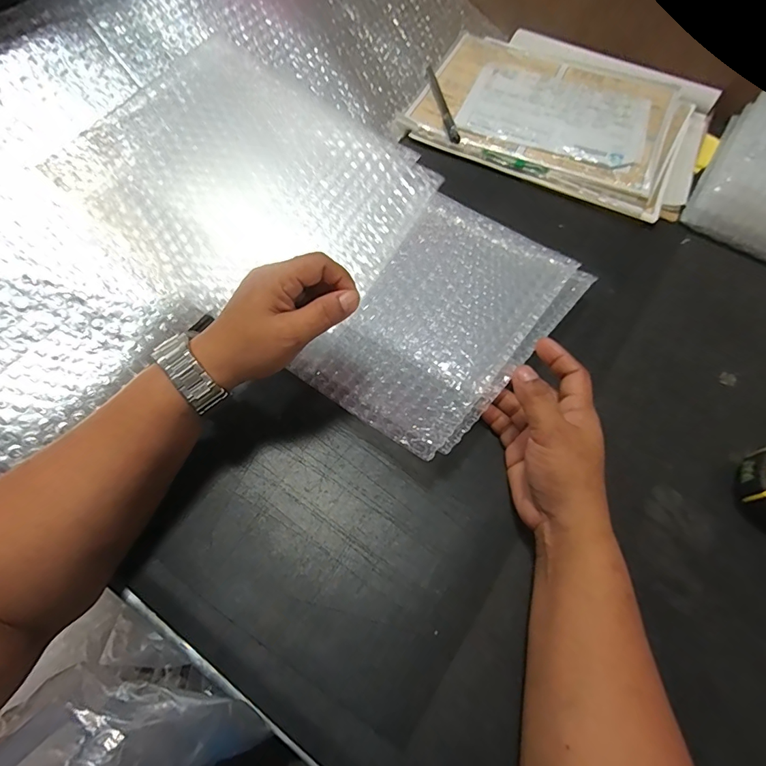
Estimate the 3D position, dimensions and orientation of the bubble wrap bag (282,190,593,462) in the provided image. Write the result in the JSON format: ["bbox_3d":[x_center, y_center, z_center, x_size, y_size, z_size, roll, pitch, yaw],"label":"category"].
[{"bbox_3d":[0.054,-0.056,0.370,0.149,0.023,0.231,35,67,15],"label":"bubble wrap bag"}]

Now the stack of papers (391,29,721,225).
[{"bbox_3d":[0.224,-0.341,0.548,0.336,0.019,0.262,25,63,11],"label":"stack of papers"}]

